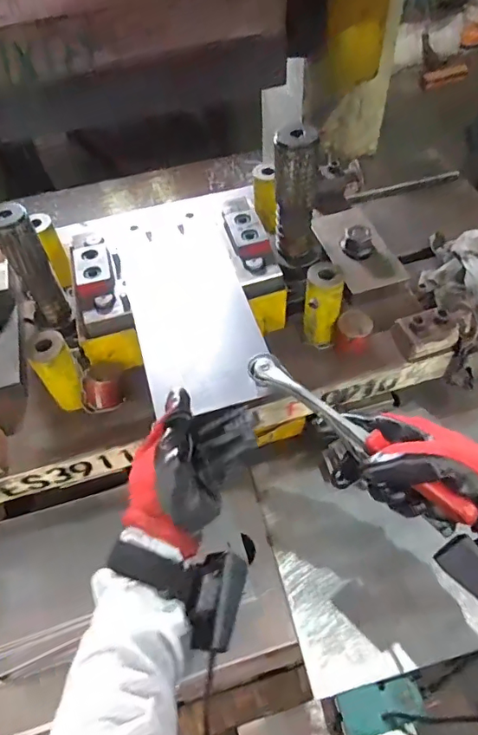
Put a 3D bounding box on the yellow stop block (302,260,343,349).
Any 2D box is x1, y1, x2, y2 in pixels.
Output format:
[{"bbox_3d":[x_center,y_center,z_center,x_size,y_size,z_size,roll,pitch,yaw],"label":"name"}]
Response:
[{"bbox_3d":[0.094,-0.068,0.556,0.040,0.100,0.042,5,54,8],"label":"yellow stop block"}]

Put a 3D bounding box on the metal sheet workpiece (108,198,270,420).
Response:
[{"bbox_3d":[-0.059,-0.084,0.537,0.120,0.007,0.299,-15,56,-6],"label":"metal sheet workpiece"}]

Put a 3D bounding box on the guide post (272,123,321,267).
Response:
[{"bbox_3d":[0.067,-0.184,0.557,0.056,0.163,0.044,5,54,8],"label":"guide post"}]

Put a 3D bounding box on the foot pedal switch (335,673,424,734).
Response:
[{"bbox_3d":[0.314,0.761,1.099,0.193,0.073,0.096,-7,52,-18],"label":"foot pedal switch"}]

